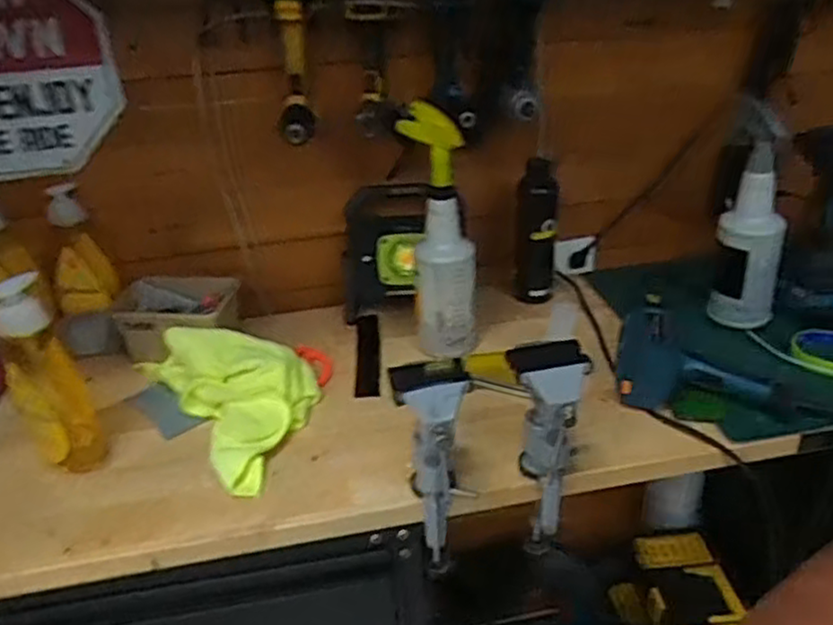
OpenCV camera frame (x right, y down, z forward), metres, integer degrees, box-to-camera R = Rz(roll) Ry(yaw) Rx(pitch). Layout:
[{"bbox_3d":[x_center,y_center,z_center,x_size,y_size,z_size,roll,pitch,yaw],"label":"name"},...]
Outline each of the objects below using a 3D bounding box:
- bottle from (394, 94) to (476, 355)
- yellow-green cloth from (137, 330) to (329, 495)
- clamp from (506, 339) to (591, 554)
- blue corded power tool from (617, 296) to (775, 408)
[{"bbox_3d":[0.033,-0.096,0.953,0.095,0.332,0.071,-1,30,5],"label":"bottle"},{"bbox_3d":[-0.219,0.091,0.913,0.173,0.079,0.300,-22,35,-28],"label":"yellow-green cloth"},{"bbox_3d":[0.140,0.150,0.778,0.081,0.238,0.105,2,30,9],"label":"clamp"},{"bbox_3d":[0.359,0.049,0.919,0.187,0.065,0.187,10,33,22],"label":"blue corded power tool"}]

